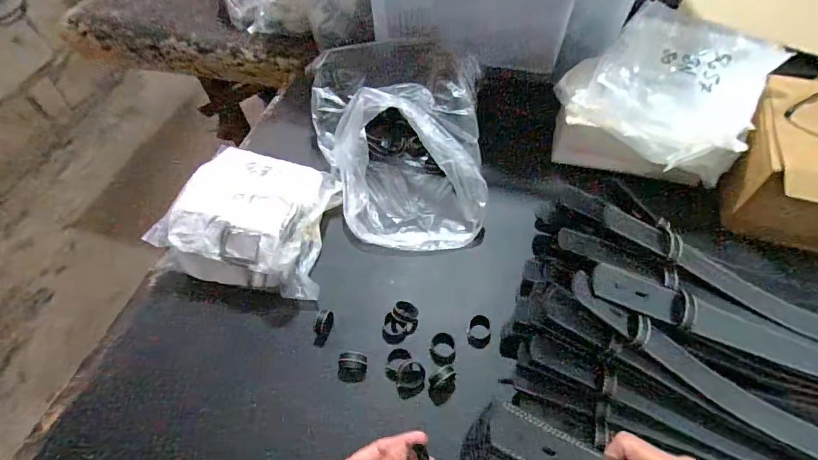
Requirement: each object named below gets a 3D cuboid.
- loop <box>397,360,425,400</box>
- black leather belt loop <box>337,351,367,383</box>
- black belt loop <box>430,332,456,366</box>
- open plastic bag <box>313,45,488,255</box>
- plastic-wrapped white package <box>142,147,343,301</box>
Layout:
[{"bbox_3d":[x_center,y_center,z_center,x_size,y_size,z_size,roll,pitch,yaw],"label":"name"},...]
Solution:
[{"bbox_3d":[0.003,0.176,0.496,0.031,0.020,0.039,3,56,5],"label":"loop"},{"bbox_3d":[-0.069,0.166,0.512,0.033,0.024,0.032,1,56,3],"label":"black leather belt loop"},{"bbox_3d":[0.040,0.143,0.502,0.030,0.014,0.041,0,56,3],"label":"black belt loop"},{"bbox_3d":[-0.017,-0.131,0.629,0.252,0.134,0.312,-6,56,-1],"label":"open plastic bag"},{"bbox_3d":[-0.213,-0.019,0.577,0.200,0.089,0.181,8,57,8],"label":"plastic-wrapped white package"}]

